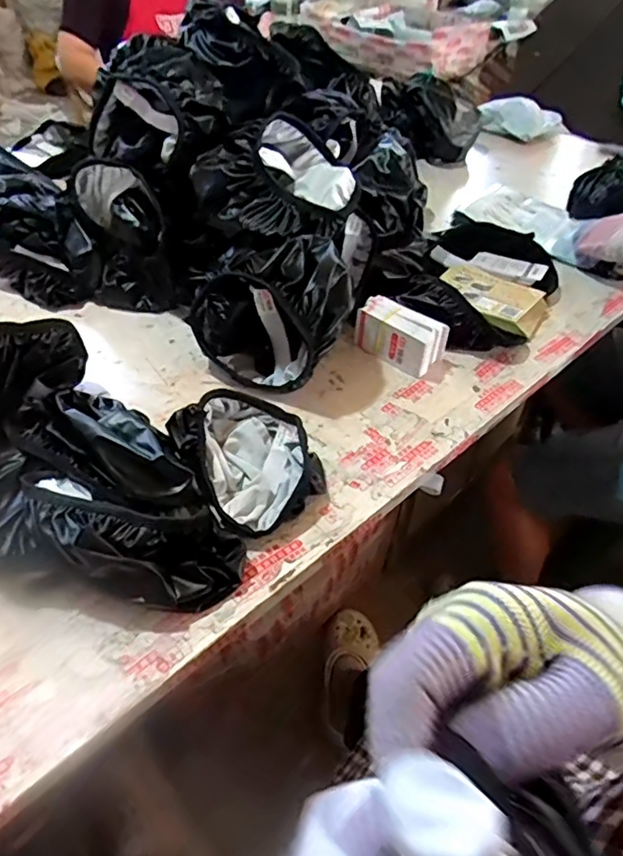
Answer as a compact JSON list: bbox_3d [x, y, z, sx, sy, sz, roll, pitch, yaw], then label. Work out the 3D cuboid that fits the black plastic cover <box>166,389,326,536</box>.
[{"bbox_3d":[-0.063,0.024,0.570,0.121,0.055,0.154,-20,48,-24],"label":"black plastic cover"}]

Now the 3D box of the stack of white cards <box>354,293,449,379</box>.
[{"bbox_3d":[0.112,-0.121,0.739,0.109,0.057,0.053,29,49,24],"label":"stack of white cards"}]

